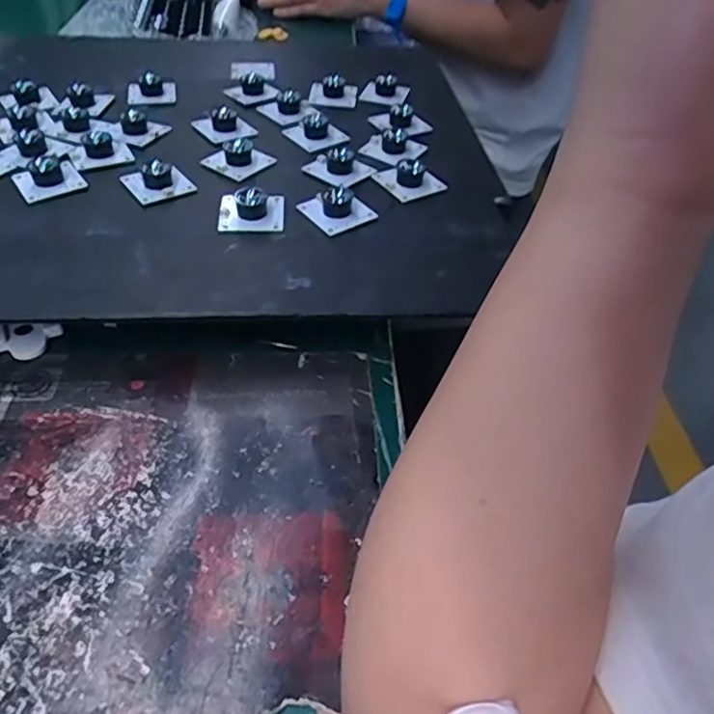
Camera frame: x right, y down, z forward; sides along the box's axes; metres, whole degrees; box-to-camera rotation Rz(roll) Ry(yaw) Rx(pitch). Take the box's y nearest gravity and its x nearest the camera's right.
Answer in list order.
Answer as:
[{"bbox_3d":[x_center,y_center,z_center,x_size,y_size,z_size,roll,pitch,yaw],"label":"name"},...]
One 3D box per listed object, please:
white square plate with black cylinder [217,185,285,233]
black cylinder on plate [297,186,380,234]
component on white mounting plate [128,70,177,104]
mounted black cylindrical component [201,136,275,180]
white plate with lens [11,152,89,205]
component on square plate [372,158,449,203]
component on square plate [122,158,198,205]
[{"bbox_3d":[-0.074,-0.106,0.419,0.045,0.020,0.036,0,46,-4],"label":"white square plate with black cylinder"},{"bbox_3d":[-0.015,-0.110,0.430,0.040,0.023,0.043,-26,53,-26],"label":"black cylinder on plate"},{"bbox_3d":[-0.190,-0.249,0.556,0.043,0.020,0.034,-11,48,-14],"label":"component on white mounting plate"},{"bbox_3d":[-0.091,-0.159,0.470,0.037,0.017,0.047,35,53,27],"label":"mounted black cylindrical component"},{"bbox_3d":[-0.222,-0.132,0.431,0.042,0.016,0.042,-28,54,-27],"label":"white plate with lens"},{"bbox_3d":[0.042,-0.141,0.466,0.042,0.022,0.039,-24,52,-25],"label":"component on square plate"},{"bbox_3d":[-0.147,-0.134,0.442,0.042,0.019,0.044,-27,53,-26],"label":"component on square plate"}]

